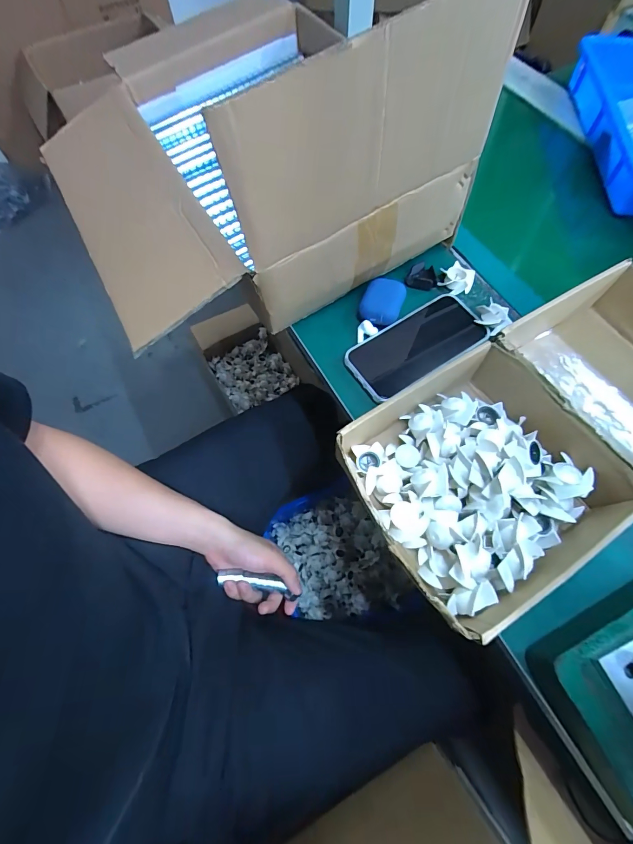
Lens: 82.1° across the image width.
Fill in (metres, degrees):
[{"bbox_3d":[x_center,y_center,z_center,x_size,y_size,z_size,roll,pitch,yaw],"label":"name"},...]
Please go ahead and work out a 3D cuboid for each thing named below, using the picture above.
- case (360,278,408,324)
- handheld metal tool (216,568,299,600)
[{"bbox_3d":[0.083,-0.150,0.454,0.050,0.023,0.062,20,68,10],"label":"case"},{"bbox_3d":[-0.078,0.218,0.487,0.112,0.024,0.022,15,67,-2],"label":"handheld metal tool"}]

